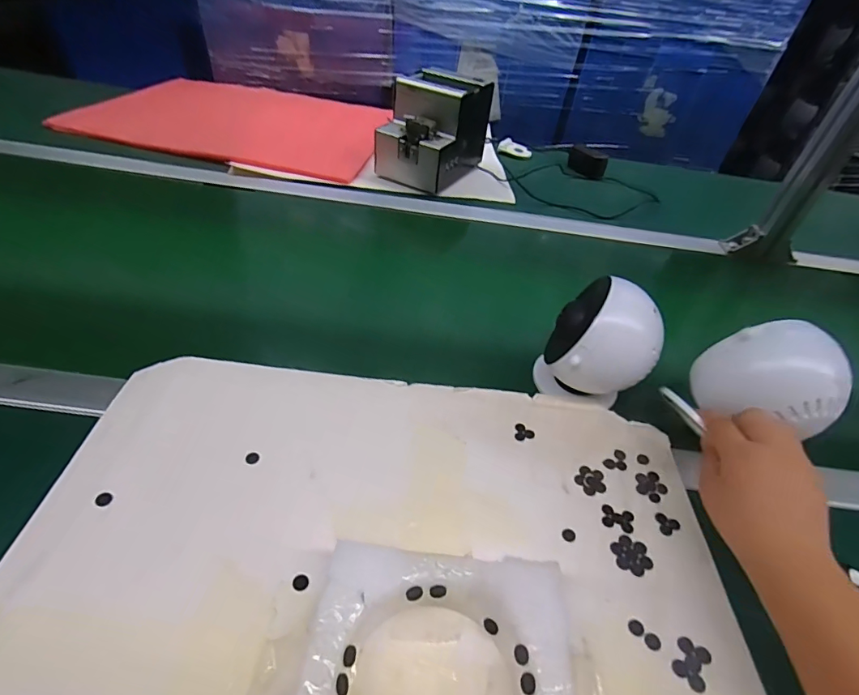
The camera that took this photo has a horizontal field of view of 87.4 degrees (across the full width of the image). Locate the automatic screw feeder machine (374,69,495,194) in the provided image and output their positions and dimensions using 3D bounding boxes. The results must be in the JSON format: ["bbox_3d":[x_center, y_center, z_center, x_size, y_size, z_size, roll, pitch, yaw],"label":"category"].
[{"bbox_3d":[0.008,-0.376,0.784,0.126,0.149,0.178,26,44,17],"label":"automatic screw feeder machine"}]

